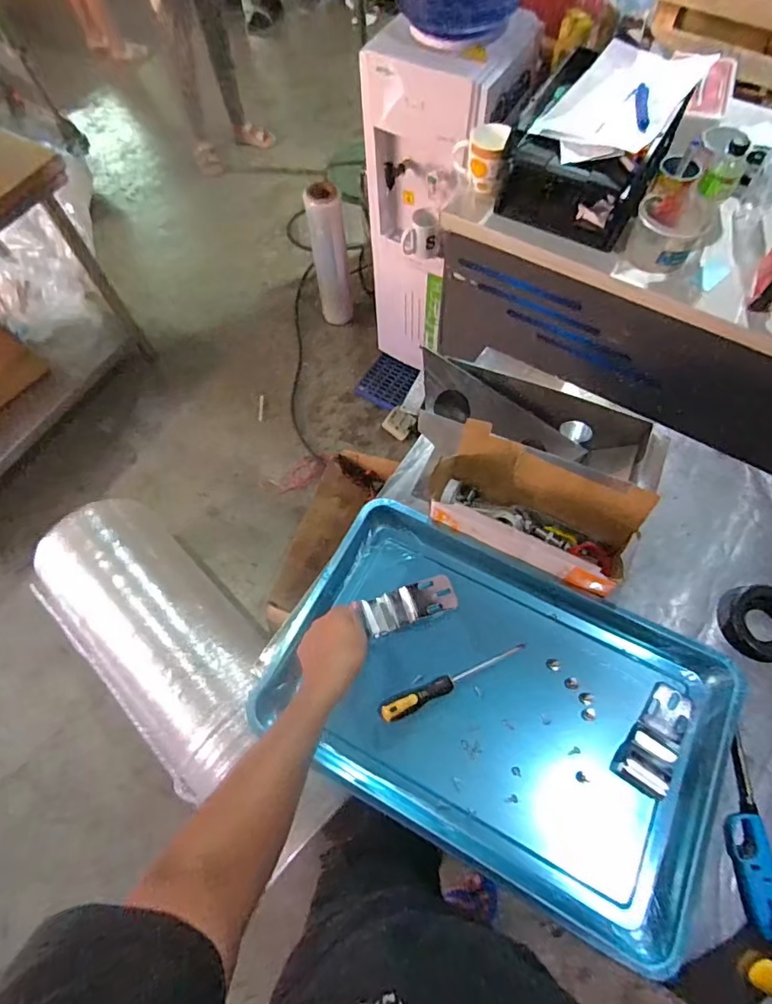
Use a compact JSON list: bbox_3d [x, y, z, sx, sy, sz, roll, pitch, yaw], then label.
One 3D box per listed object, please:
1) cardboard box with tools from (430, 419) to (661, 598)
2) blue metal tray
[{"bbox_3d":[0.217,0.018,0.771,0.291,0.149,0.143,24,68,13],"label":"cardboard box with tools"},{"bbox_3d":[0.155,0.272,0.719,0.613,0.059,0.396,23,68,13],"label":"blue metal tray"}]

